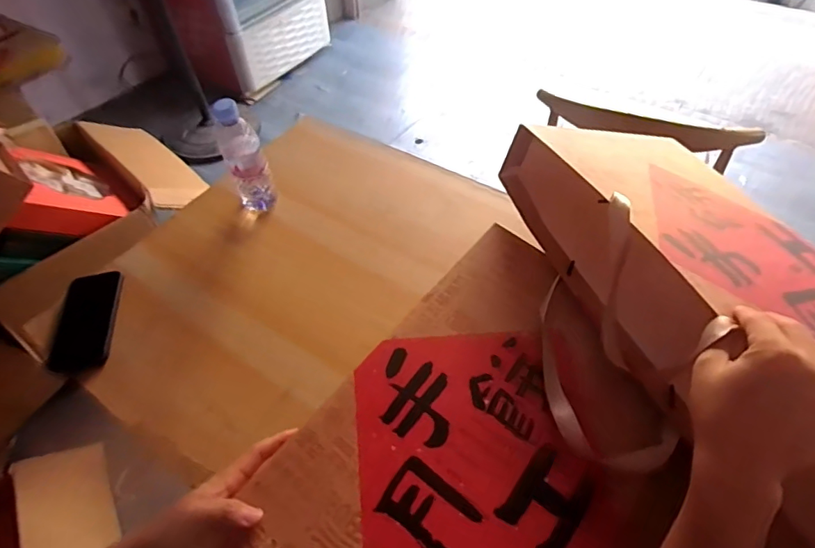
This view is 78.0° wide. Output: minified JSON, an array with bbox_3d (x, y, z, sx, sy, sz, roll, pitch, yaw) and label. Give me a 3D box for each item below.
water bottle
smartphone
[{"bbox_3d":[-0.249,-0.181,0.765,0.056,0.183,0.054,-18,52,-11],"label":"water bottle"},{"bbox_3d":[-0.439,0.065,0.687,0.078,0.010,0.146,-6,57,-3],"label":"smartphone"}]

